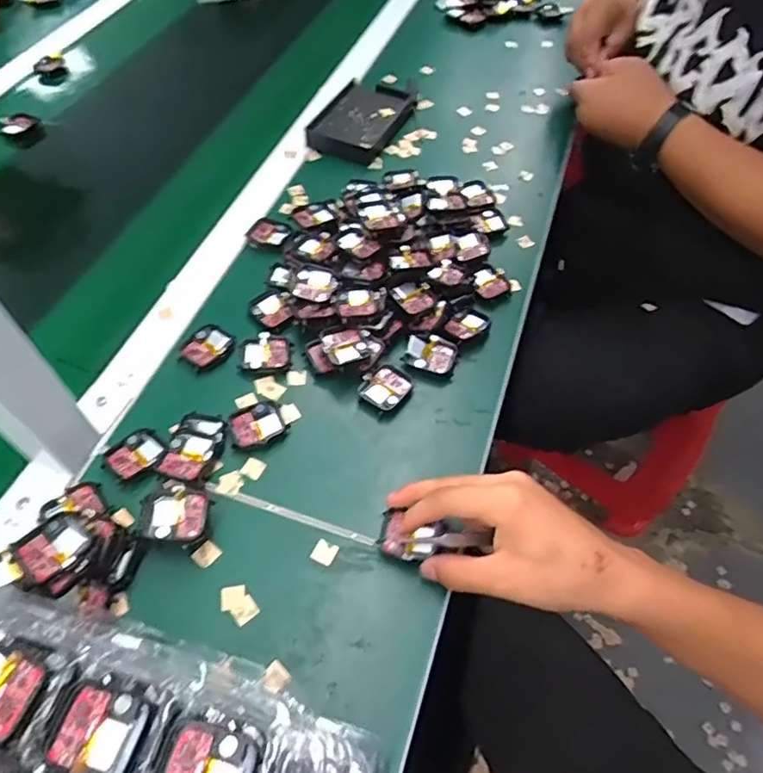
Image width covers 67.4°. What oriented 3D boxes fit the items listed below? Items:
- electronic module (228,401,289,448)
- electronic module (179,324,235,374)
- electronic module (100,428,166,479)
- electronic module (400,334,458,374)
[{"bbox_3d":[-0.103,0.033,0.476,0.046,0.011,0.036,-25,59,-17],"label":"electronic module"},{"bbox_3d":[-0.158,-0.036,0.520,0.039,0.005,0.044,36,62,22],"label":"electronic module"},{"bbox_3d":[-0.196,0.055,0.456,0.037,0.007,0.043,36,63,22],"label":"electronic module"},{"bbox_3d":[0.044,-0.029,0.517,0.044,0.018,0.033,17,57,11],"label":"electronic module"}]

